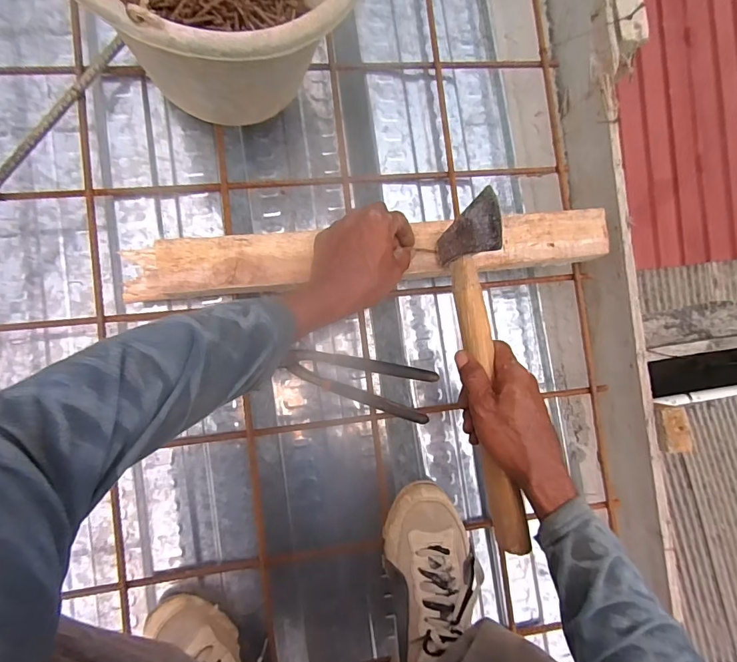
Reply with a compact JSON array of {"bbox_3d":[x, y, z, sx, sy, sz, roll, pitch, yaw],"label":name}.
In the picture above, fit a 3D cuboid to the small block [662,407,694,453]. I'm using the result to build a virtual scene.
[{"bbox_3d":[0.371,0.119,0.512,0.030,0.020,0.053,-7,86,-8],"label":"small block"}]

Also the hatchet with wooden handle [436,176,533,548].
[{"bbox_3d":[0.119,0.045,0.421,0.028,0.110,0.337,-7,87,-7],"label":"hatchet with wooden handle"}]

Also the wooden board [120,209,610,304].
[{"bbox_3d":[0.010,-0.090,0.493,0.566,0.035,0.066,-5,87,-6],"label":"wooden board"}]

